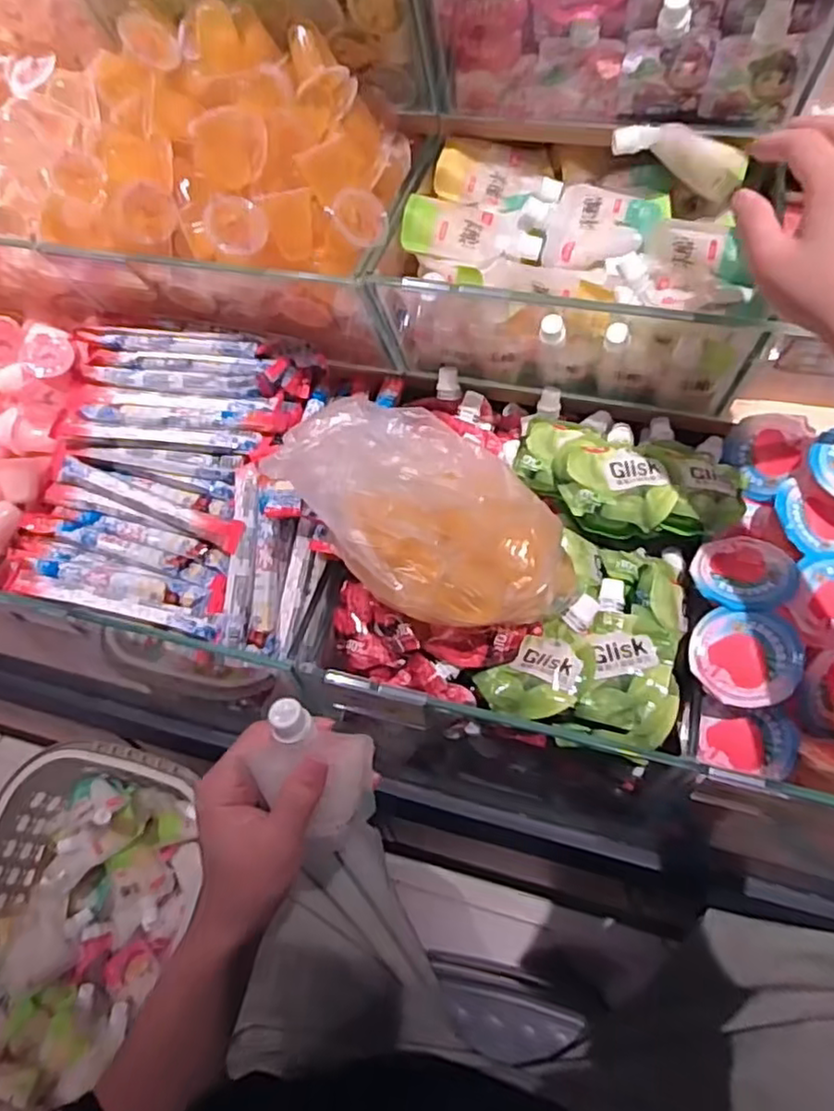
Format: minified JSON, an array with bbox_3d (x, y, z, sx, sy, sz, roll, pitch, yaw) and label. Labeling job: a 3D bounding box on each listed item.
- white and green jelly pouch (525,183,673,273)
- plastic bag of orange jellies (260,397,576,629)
[{"bbox_3d":[0.145,-0.272,0.549,0.110,0.032,0.065,27,107,23],"label":"white and green jelly pouch"},{"bbox_3d":[0.009,-0.030,0.480,0.194,0.113,0.136,38,67,25],"label":"plastic bag of orange jellies"}]

